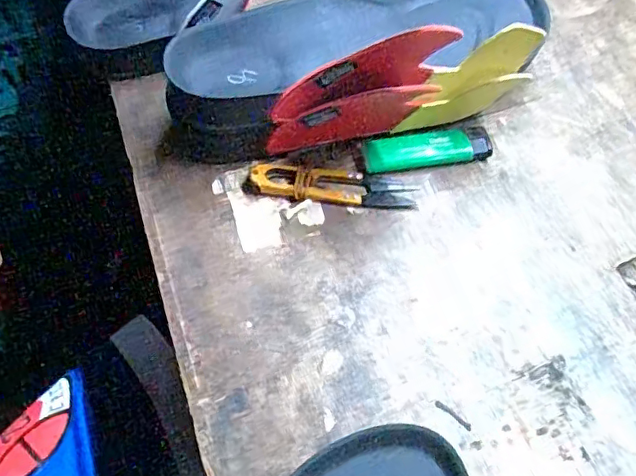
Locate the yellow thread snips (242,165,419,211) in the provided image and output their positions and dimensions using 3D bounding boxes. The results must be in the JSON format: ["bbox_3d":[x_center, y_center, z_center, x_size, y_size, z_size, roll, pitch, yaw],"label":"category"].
[{"bbox_3d":[0.007,-0.033,0.341,0.103,0.012,0.023,3,59,4],"label":"yellow thread snips"}]

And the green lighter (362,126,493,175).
[{"bbox_3d":[0.069,-0.056,0.354,0.079,0.011,0.023,-8,59,-3],"label":"green lighter"}]

